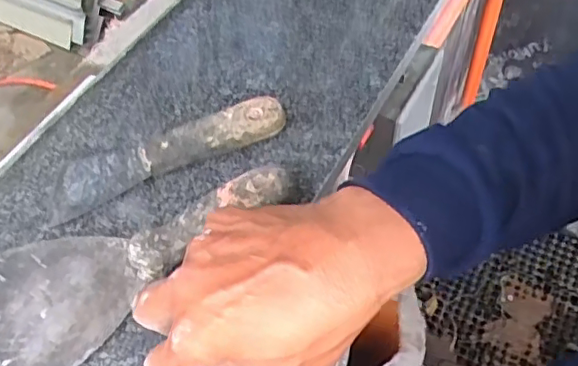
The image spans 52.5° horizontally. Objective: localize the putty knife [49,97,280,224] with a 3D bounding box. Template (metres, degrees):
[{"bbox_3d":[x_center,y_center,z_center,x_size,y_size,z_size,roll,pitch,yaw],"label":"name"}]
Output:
[{"bbox_3d":[-0.087,-0.027,0.410,0.166,0.015,0.050,-22,56,-14],"label":"putty knife"}]

